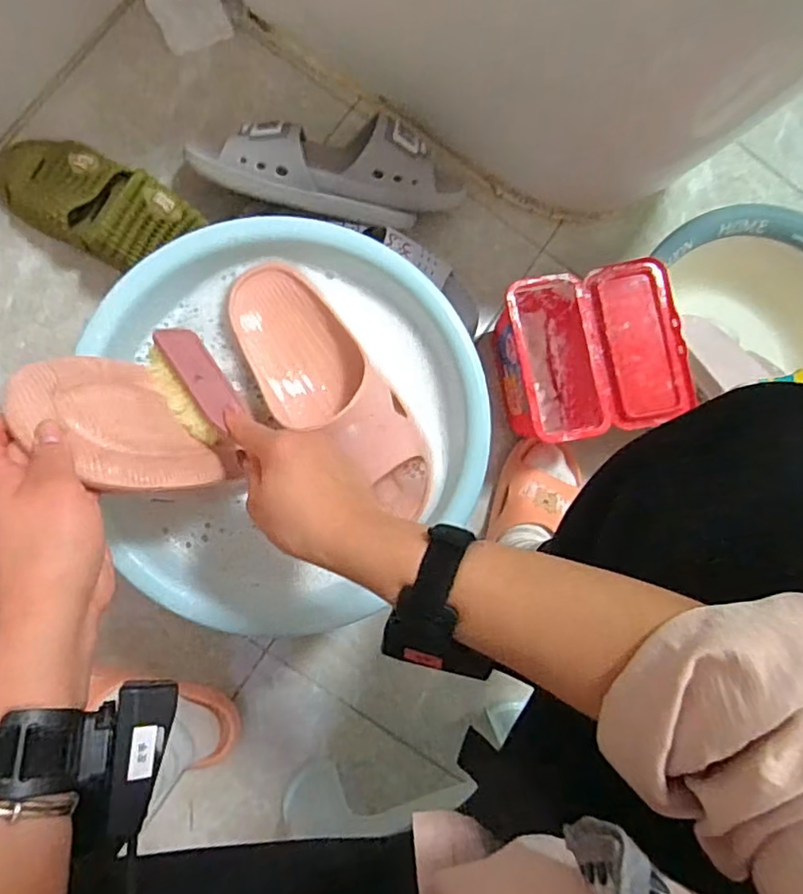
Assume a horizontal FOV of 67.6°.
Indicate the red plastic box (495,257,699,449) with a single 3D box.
[{"bbox_3d":[0.211,-0.104,0.706,0.182,0.117,0.178,-12,86,-8],"label":"red plastic box"}]

